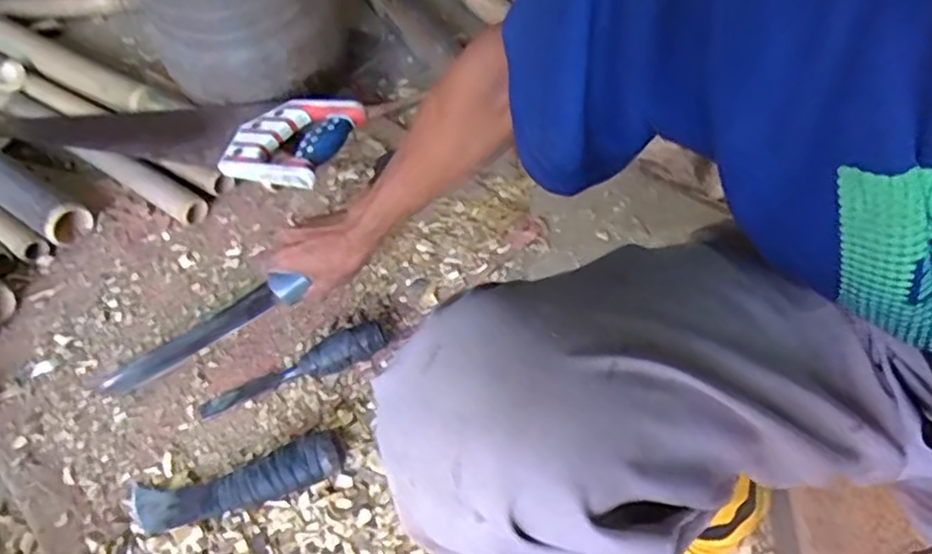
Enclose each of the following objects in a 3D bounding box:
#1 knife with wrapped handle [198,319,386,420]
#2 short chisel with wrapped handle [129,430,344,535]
[{"bbox_3d":[-0.180,0.096,0.688,0.198,0.043,0.047,-25,58,-12],"label":"knife with wrapped handle"},{"bbox_3d":[-0.215,0.186,0.617,0.204,0.046,0.052,-12,56,-4],"label":"short chisel with wrapped handle"}]

